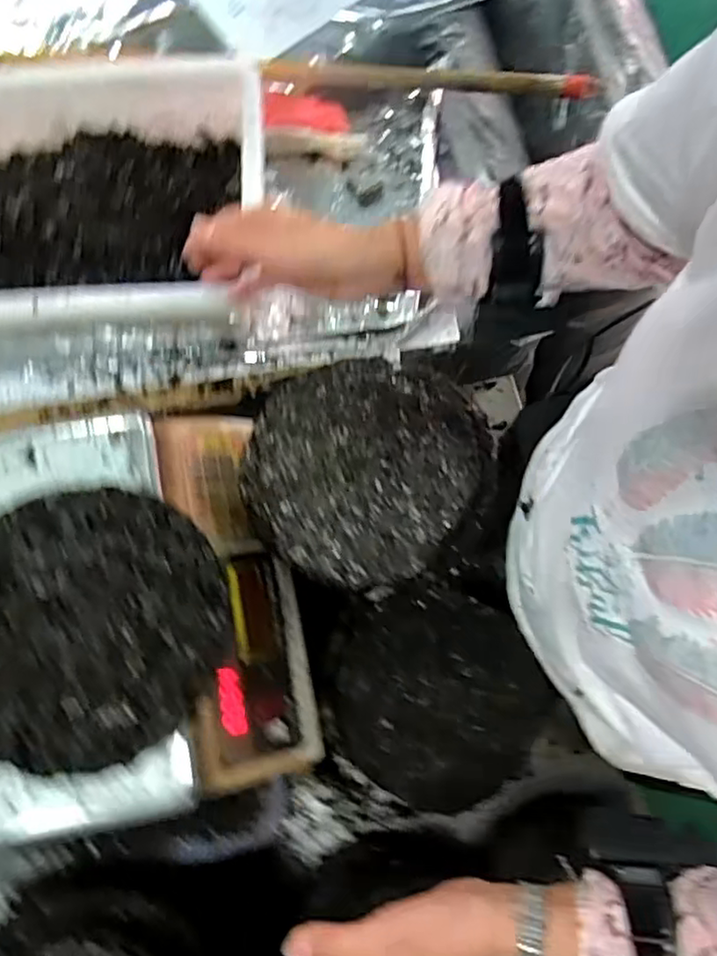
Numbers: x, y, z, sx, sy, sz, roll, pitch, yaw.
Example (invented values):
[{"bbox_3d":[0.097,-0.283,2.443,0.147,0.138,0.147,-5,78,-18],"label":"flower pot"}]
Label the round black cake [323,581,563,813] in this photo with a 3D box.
[{"bbox_3d":[0.076,0.218,0.659,0.220,0.018,0.206,0,77,0],"label":"round black cake"}]

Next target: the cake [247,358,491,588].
[{"bbox_3d":[0.001,-0.013,0.580,0.192,0.022,0.205,0,77,0],"label":"cake"}]

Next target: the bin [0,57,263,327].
[{"bbox_3d":[-0.277,-0.272,0.655,0.360,0.112,0.282,-4,77,-1],"label":"bin"}]

